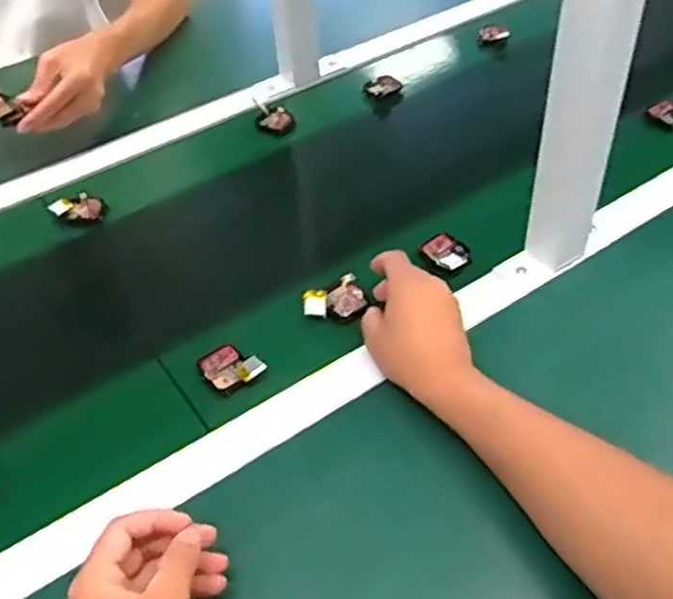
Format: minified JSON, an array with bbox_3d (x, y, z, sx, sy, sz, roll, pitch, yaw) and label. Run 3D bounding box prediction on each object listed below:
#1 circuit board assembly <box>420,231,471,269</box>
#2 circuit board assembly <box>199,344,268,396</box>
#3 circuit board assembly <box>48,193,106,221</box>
[{"bbox_3d":[0.104,-0.046,0.682,0.037,0.013,0.054,-25,49,-18],"label":"circuit board assembly"},{"bbox_3d":[-0.088,0.057,0.603,0.049,0.009,0.040,34,58,32],"label":"circuit board assembly"},{"bbox_3d":[-0.274,-0.098,0.772,0.051,0.015,0.029,10,48,15],"label":"circuit board assembly"}]

